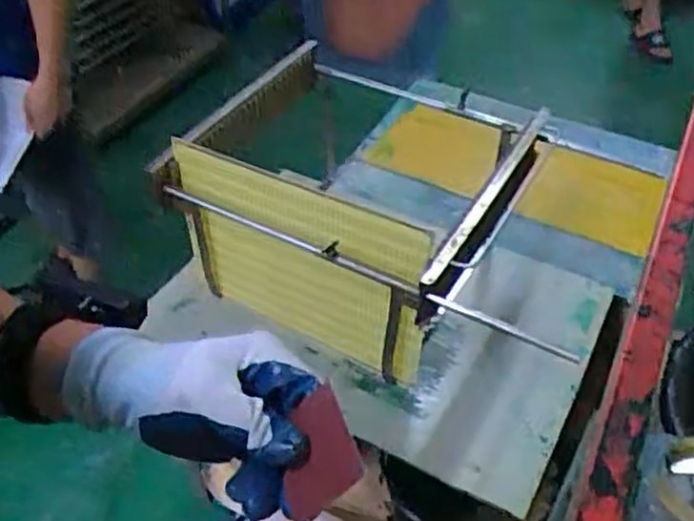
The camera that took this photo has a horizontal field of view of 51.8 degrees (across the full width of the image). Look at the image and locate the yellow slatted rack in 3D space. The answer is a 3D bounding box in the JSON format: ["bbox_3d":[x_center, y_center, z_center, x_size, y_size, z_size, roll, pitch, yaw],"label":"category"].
[{"bbox_3d":[0.036,-0.091,1.150,0.465,0.296,0.422,24,49,24],"label":"yellow slatted rack"}]

